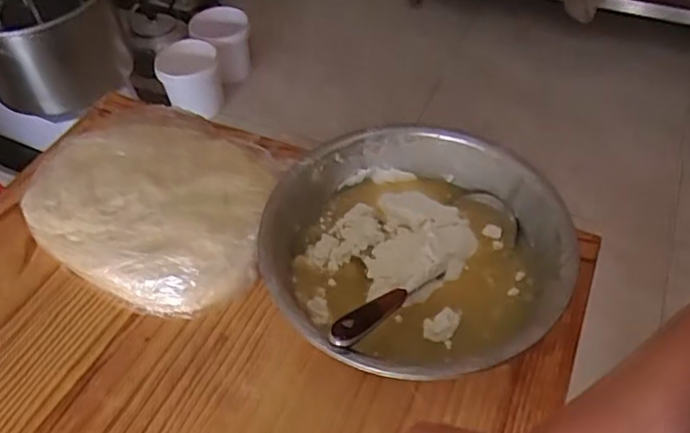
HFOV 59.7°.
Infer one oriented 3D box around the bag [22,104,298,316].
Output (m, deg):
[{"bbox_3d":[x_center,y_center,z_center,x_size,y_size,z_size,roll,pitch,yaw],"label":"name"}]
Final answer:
[{"bbox_3d":[-0.242,-0.035,0.784,0.325,0.049,0.293,18,55,12],"label":"bag"}]

